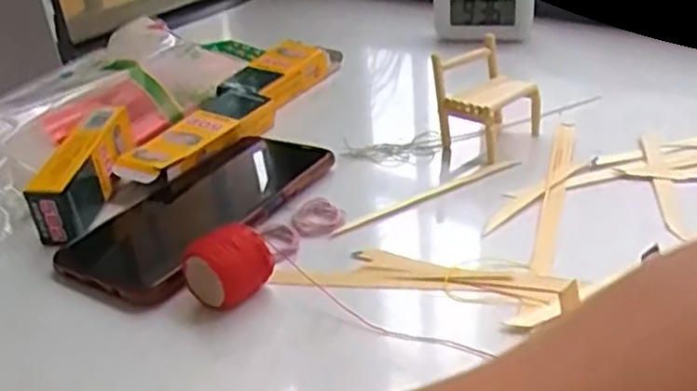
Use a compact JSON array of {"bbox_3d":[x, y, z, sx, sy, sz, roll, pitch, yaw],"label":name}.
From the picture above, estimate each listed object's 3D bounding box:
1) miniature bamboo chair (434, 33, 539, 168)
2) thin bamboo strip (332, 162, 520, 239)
[{"bbox_3d":[0.088,-0.062,0.474,0.057,0.060,0.053,-27,37,-33],"label":"miniature bamboo chair"},{"bbox_3d":[0.047,0.001,0.427,0.129,0.006,0.008,-21,33,-23],"label":"thin bamboo strip"}]

